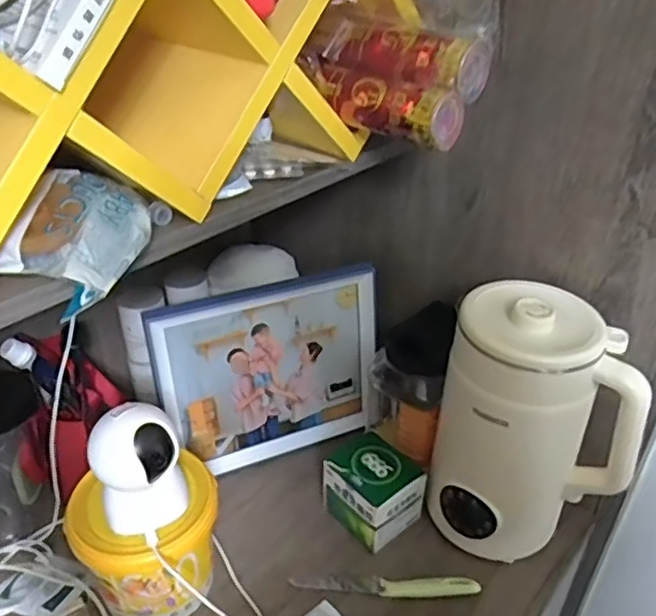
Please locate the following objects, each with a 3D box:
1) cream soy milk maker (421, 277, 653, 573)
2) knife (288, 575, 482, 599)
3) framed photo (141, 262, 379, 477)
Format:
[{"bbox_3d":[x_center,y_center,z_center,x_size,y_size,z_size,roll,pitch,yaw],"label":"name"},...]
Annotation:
[{"bbox_3d":[0.203,0.118,0.629,0.168,0.262,0.124,4,33,4],"label":"cream soy milk maker"},{"bbox_3d":[0.058,0.285,0.636,0.190,0.016,0.025,3,33,3],"label":"knife"},{"bbox_3d":[-0.065,0.079,0.747,0.263,0.221,0.027,-16,28,-20],"label":"framed photo"}]

